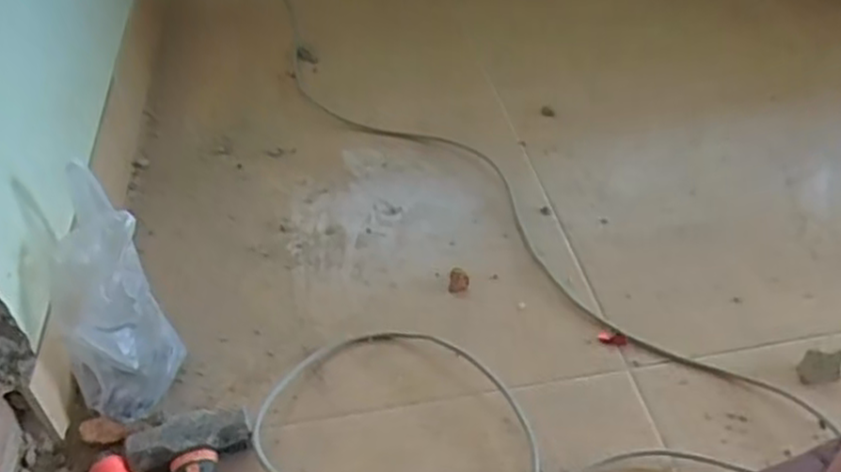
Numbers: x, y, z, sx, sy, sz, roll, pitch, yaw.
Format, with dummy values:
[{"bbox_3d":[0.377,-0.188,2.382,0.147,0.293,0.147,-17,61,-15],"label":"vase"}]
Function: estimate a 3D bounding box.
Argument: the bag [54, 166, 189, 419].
[{"bbox_3d":[-0.274,0.056,0.657,0.083,0.232,0.078,-10,19,-9],"label":"bag"}]

